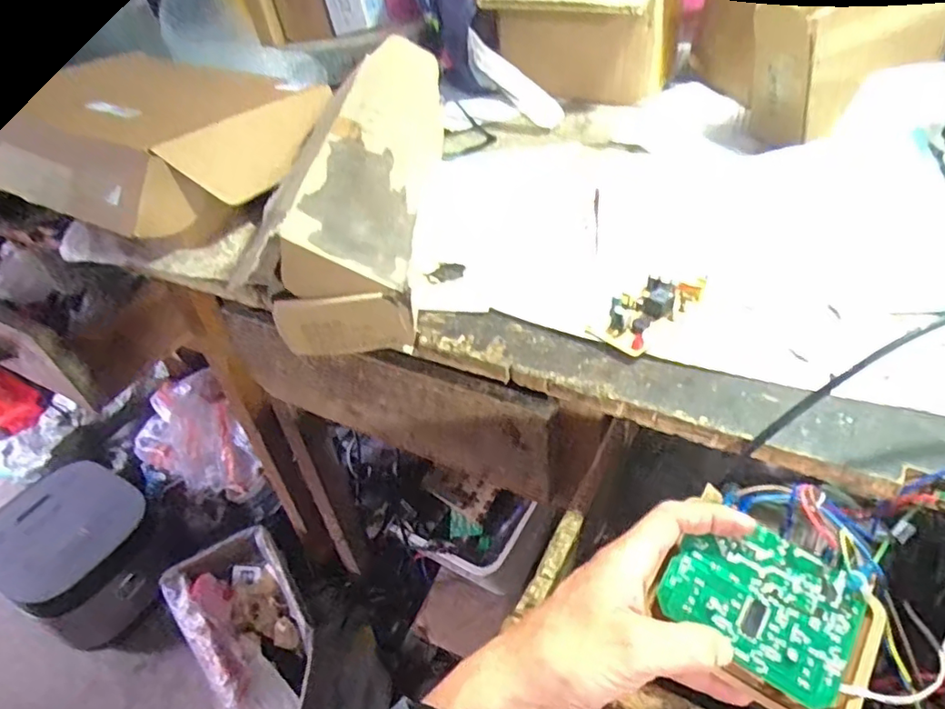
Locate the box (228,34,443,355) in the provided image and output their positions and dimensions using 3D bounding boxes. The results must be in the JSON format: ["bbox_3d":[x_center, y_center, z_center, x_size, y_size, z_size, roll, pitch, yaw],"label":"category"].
[{"bbox_3d":[-0.103,-0.177,0.573,0.116,0.100,0.427,-2,43,4],"label":"box"}]

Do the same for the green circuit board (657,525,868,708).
[{"bbox_3d":[0.160,0.135,0.324,0.095,0.004,0.073,27,63,19],"label":"green circuit board"}]

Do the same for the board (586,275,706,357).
[{"bbox_3d":[0.136,-0.035,0.449,0.093,0.023,0.043,-34,50,-27],"label":"board"}]

